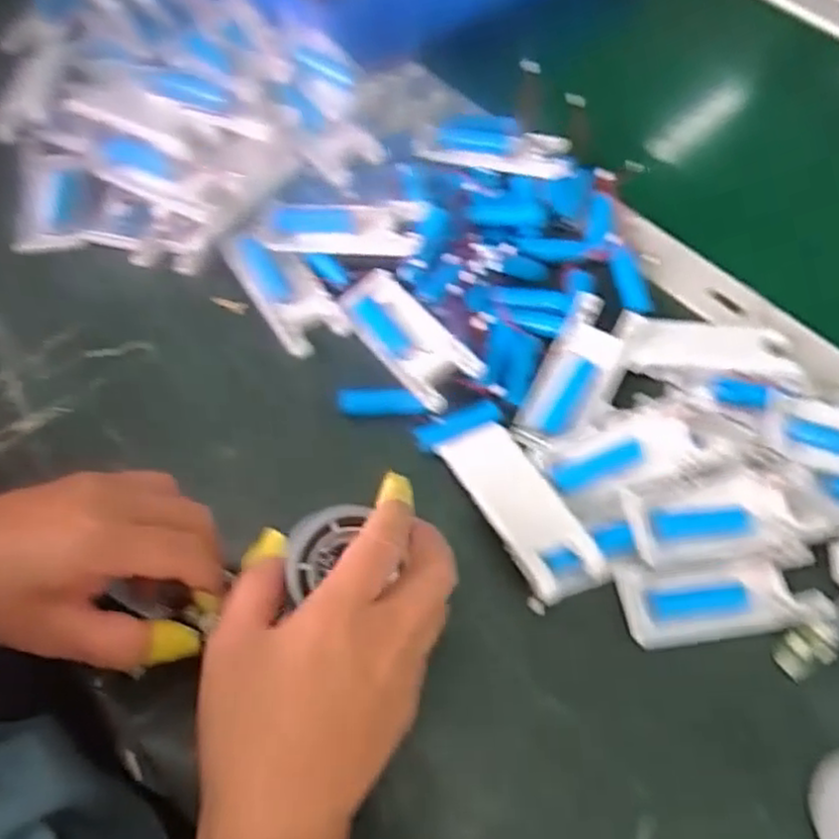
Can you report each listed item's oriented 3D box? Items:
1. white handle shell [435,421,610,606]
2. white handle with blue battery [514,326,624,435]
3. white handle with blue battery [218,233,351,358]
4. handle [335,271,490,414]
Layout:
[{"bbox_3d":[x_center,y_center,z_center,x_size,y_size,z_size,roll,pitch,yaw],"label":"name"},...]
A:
[{"bbox_3d":[0.055,0.048,0.396,0.043,0.023,0.105,-28,66,-16],"label":"white handle shell"},{"bbox_3d":[0.089,-0.022,0.432,0.039,0.018,0.073,26,63,12],"label":"white handle with blue battery"},{"bbox_3d":[-0.086,-0.084,0.466,0.041,0.017,0.094,-32,67,-18],"label":"white handle with blue battery"},{"bbox_3d":[-0.008,-0.052,0.440,0.036,0.028,0.105,-31,67,-18],"label":"handle"}]

